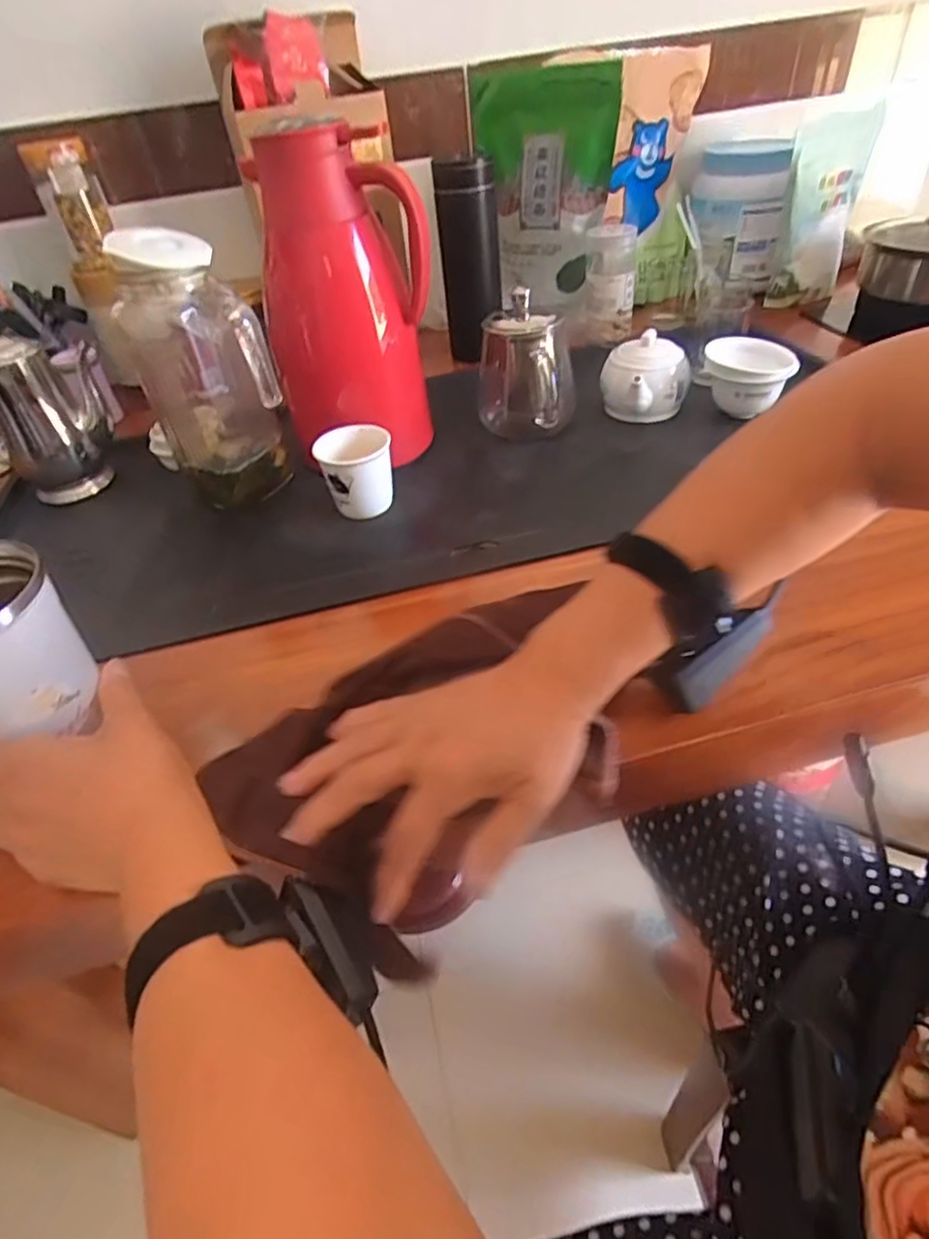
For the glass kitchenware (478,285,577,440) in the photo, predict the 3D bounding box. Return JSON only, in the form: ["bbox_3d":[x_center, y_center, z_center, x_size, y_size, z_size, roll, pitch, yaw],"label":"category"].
[{"bbox_3d":[0.056,-0.229,0.584,0.088,0.106,0.101,-3,42,5],"label":"glass kitchenware"}]

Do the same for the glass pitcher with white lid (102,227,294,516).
[{"bbox_3d":[-0.214,-0.202,0.530,0.095,0.198,0.111,-21,44,-15],"label":"glass pitcher with white lid"}]

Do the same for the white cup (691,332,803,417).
[{"bbox_3d":[0.247,-0.213,0.572,0.077,0.051,0.077,-4,42,4],"label":"white cup"}]

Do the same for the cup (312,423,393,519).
[{"bbox_3d":[-0.089,-0.126,0.540,0.059,0.062,0.054,-4,42,4],"label":"cup"}]

